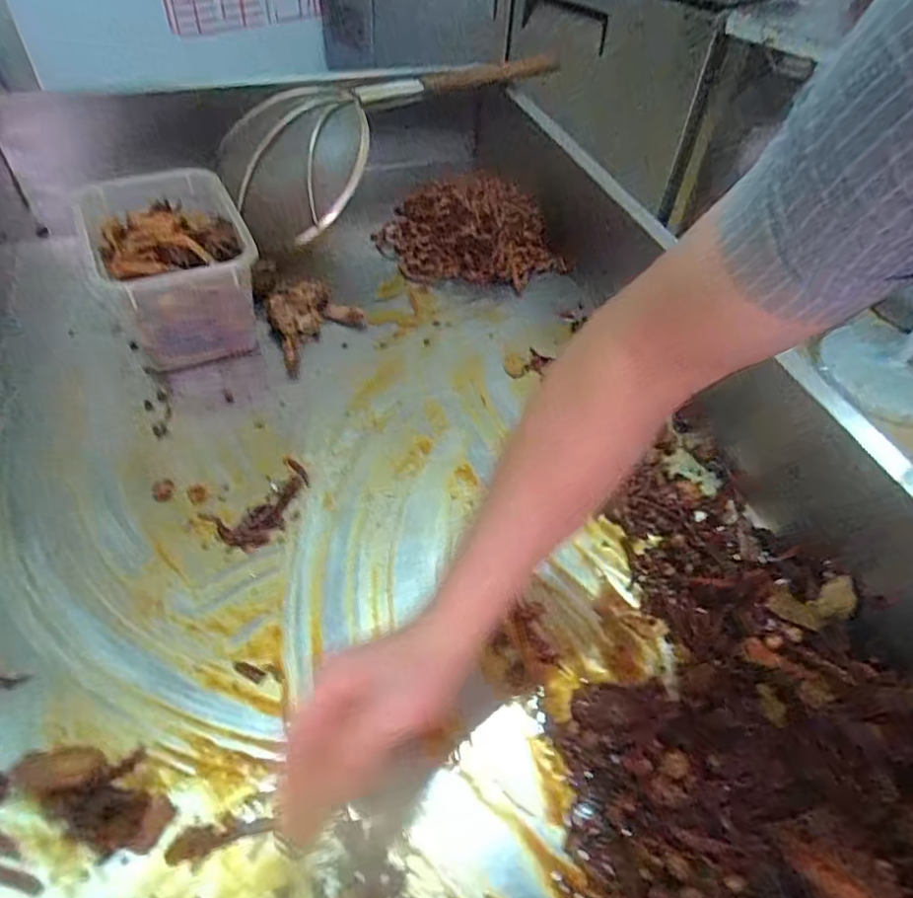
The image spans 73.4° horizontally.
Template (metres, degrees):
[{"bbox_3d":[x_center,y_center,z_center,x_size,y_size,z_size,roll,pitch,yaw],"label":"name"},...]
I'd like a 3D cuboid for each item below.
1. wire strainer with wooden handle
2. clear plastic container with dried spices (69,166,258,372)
[{"bbox_3d":[-0.072,-0.429,0.833,0.489,0.114,0.137,-27,56,-25],"label":"wire strainer with wooden handle"},{"bbox_3d":[-0.313,-0.202,0.696,0.153,0.135,0.200,-20,53,-20],"label":"clear plastic container with dried spices"}]

